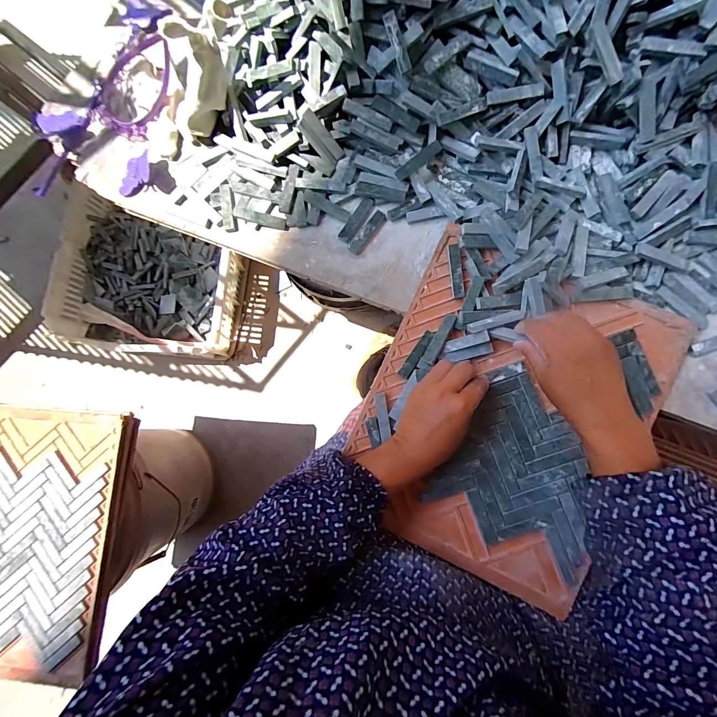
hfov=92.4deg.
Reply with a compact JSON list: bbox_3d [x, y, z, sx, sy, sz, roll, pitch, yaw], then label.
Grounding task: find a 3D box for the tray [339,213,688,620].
[{"bbox_3d":[0.161,0.065,0.392,0.285,0.026,0.346,24,91,4],"label":"tray"}]

